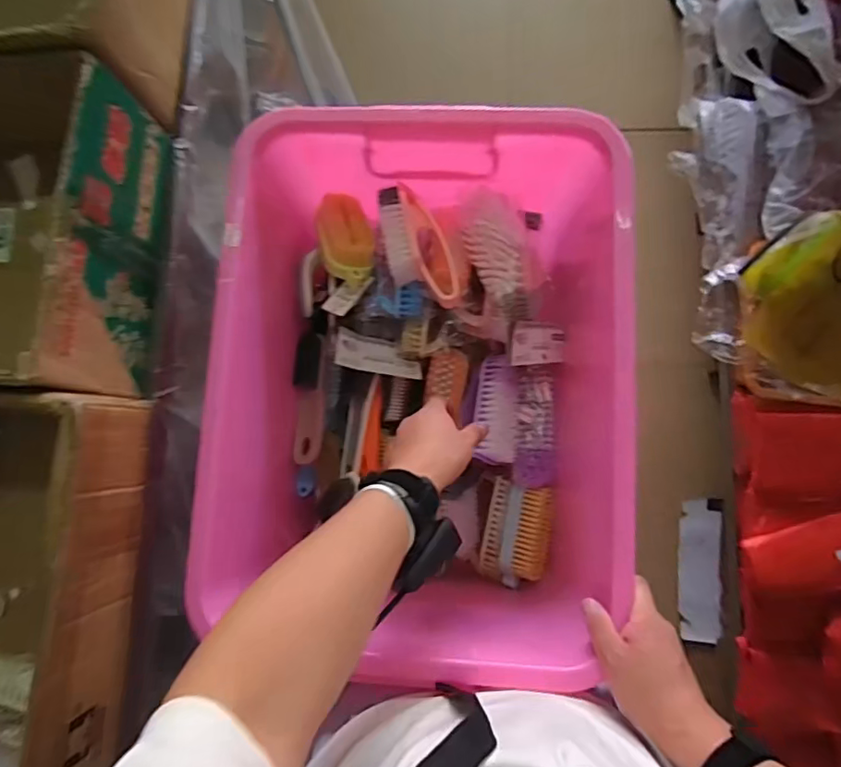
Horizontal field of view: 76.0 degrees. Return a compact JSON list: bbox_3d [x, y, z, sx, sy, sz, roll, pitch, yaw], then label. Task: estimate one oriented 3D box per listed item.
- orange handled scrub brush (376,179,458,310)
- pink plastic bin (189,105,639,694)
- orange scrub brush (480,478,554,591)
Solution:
[{"bbox_3d":[-0.005,-0.155,0.603,0.067,0.046,0.157,-16,81,2],"label":"orange handled scrub brush"},{"bbox_3d":[0.005,0.004,0.611,0.390,0.231,0.543,3,82,5],"label":"pink plastic bin"},{"bbox_3d":[0.122,0.190,0.672,0.077,0.046,0.126,11,83,6],"label":"orange scrub brush"}]

